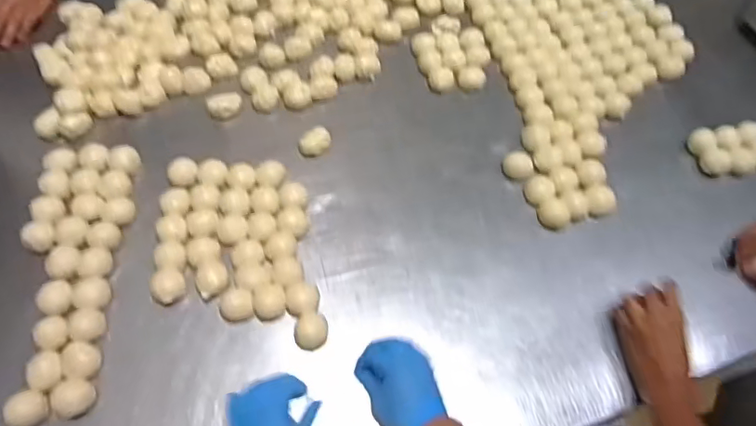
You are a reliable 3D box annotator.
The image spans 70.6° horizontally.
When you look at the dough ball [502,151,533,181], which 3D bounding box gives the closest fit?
[{"bbox_3d":[0.213,-0.071,0.814,0.043,0.023,0.041,1,60,-1],"label":"dough ball"}]

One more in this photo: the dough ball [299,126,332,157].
[{"bbox_3d":[-0.095,-0.109,0.820,0.047,0.025,0.039,-37,68,-20],"label":"dough ball"}]

